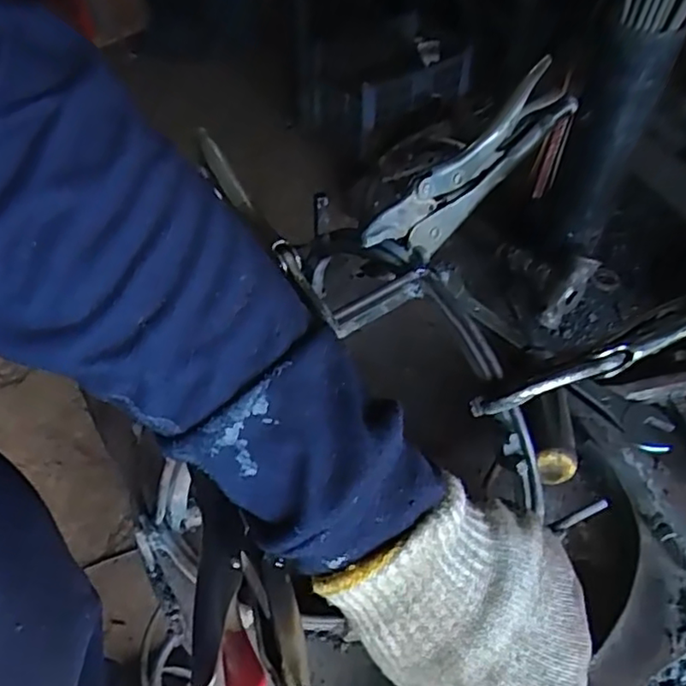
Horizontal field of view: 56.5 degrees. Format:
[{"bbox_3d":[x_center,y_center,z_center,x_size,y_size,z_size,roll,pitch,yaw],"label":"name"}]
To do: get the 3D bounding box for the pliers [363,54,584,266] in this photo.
[{"bbox_3d":[0.084,-0.110,0.396,0.033,0.053,0.177,33,59,24],"label":"pliers"}]

